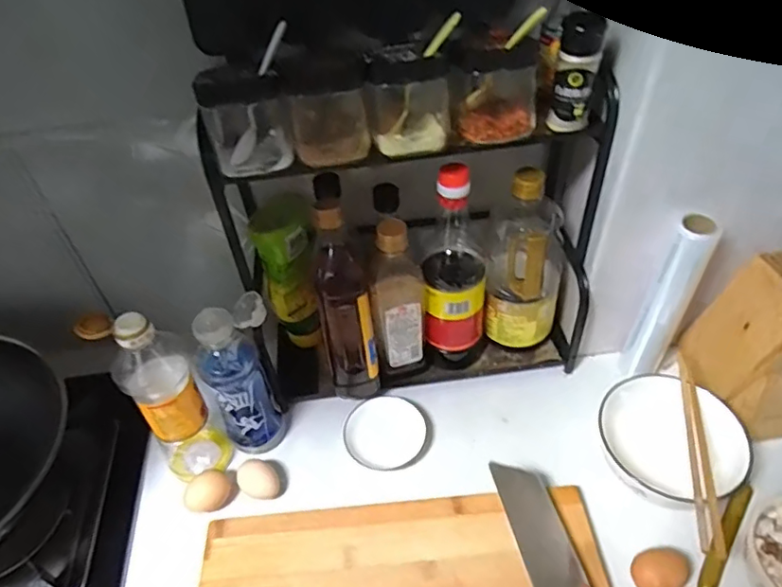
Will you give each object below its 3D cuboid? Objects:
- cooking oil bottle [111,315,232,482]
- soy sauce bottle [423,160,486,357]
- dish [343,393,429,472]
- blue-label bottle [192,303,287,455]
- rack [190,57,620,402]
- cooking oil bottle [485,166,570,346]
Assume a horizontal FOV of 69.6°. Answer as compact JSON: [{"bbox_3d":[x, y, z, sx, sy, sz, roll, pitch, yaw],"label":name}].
[{"bbox_3d":[-0.243,0.112,0.610,0.068,0.231,0.063,-22,48,-16],"label":"cooking oil bottle"},{"bbox_3d":[0.079,-0.018,0.674,0.073,0.289,0.058,2,46,7],"label":"soy sauce bottle"},{"bbox_3d":[-0.007,0.169,0.693,0.094,0.016,0.090,-2,46,2],"label":"dish"},{"bbox_3d":[-0.174,0.098,0.638,0.063,0.208,0.060,-12,46,-7],"label":"blue-label bottle"},{"bbox_3d":[0.031,-0.079,0.662,0.403,0.403,0.185,-8,46,-3],"label":"rack"},{"bbox_3d":[0.169,-0.036,0.684,0.084,0.231,0.077,14,48,17],"label":"cooking oil bottle"}]

